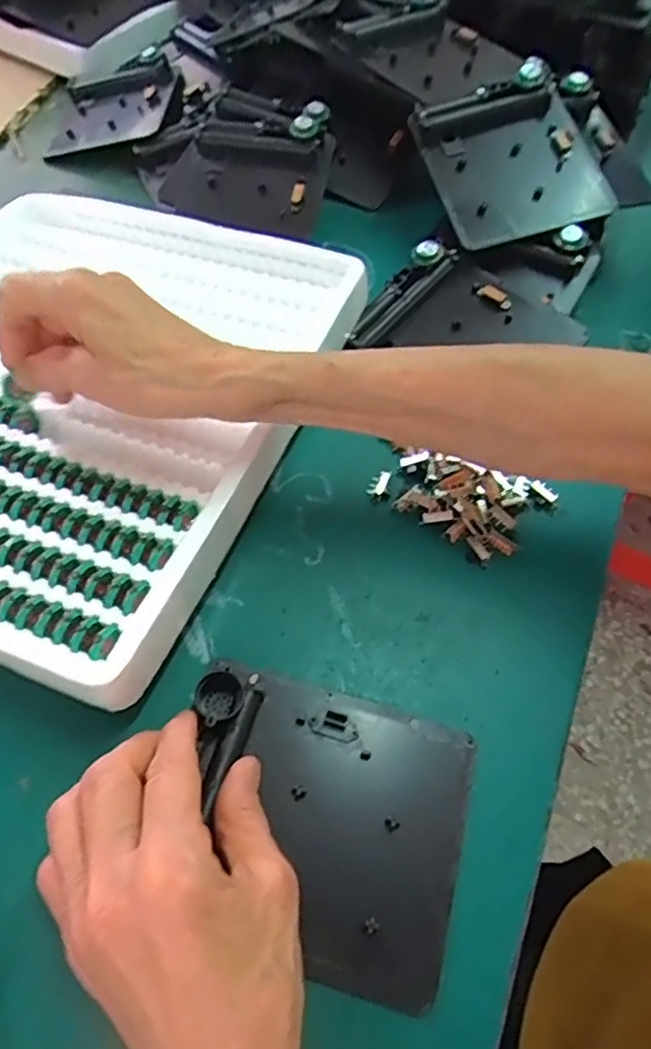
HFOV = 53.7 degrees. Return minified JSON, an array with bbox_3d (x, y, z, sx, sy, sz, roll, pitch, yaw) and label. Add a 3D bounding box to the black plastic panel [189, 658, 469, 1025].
[{"bbox_3d":[-0.004,0.124,0.277,0.127,0.021,0.109,15,59,8],"label":"black plastic panel"}]

